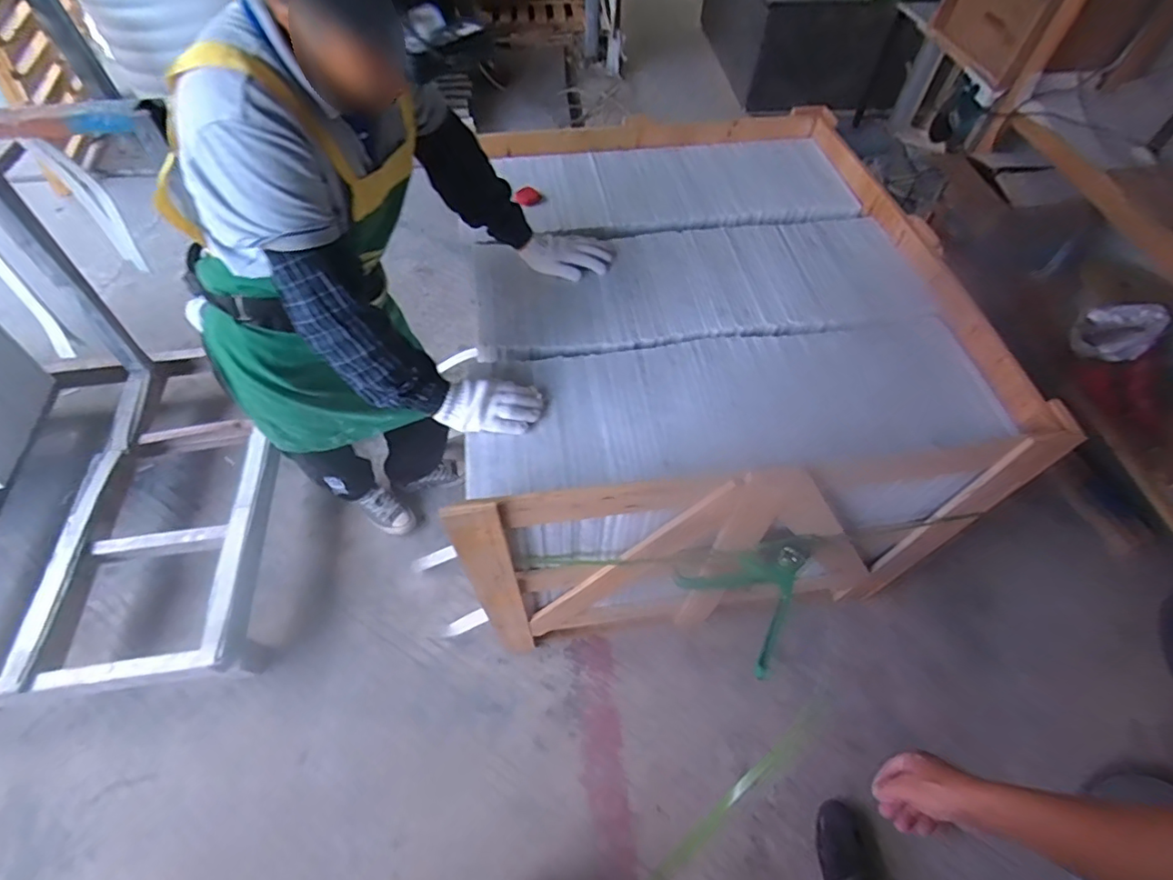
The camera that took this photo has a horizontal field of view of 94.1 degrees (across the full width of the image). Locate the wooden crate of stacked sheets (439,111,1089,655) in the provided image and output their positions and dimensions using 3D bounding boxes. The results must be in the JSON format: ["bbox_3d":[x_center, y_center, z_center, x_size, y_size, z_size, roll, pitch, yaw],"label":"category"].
[{"bbox_3d":[0.254,-0.160,1.416,0.951,0.760,1.160,-2,56,-2],"label":"wooden crate of stacked sheets"}]

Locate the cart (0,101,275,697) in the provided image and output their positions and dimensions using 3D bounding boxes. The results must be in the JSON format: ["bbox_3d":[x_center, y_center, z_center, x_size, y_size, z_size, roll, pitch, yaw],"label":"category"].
[{"bbox_3d":[-1.478,-0.037,1.210,1.220,0.819,1.063,-7,56,-6],"label":"cart"}]

